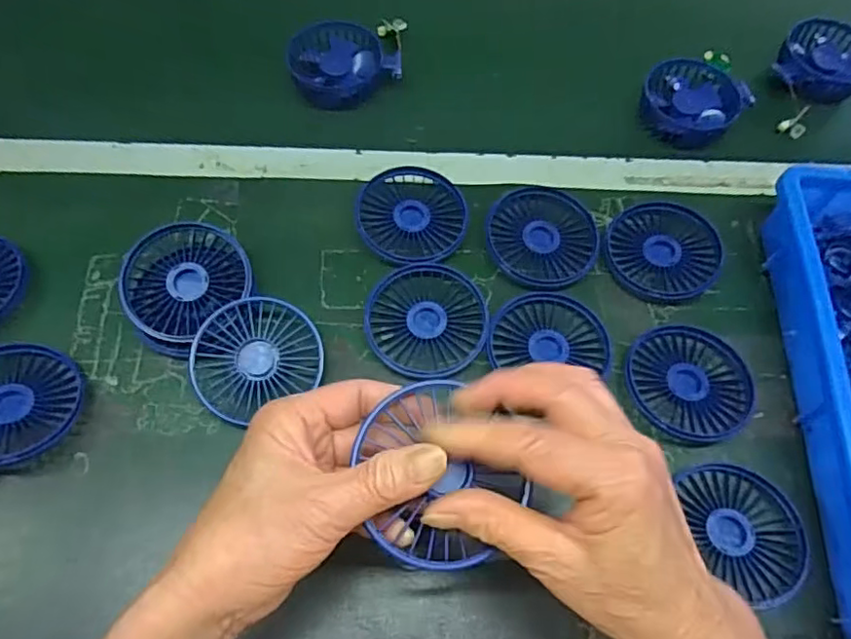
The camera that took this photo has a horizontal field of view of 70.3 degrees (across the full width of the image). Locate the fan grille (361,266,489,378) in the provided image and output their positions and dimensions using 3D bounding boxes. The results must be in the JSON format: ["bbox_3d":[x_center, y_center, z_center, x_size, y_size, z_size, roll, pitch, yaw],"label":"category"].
[{"bbox_3d":[0.001,-0.001,0.440,0.089,0.013,0.081,1,62,-2],"label":"fan grille"}]

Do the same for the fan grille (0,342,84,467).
[{"bbox_3d":[-0.277,0.056,0.400,0.088,0.022,0.084,4,62,-1],"label":"fan grille"}]

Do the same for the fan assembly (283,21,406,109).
[{"bbox_3d":[-0.071,-0.249,0.581,0.117,0.030,0.086,-14,64,-10],"label":"fan assembly"}]

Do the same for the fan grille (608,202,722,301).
[{"bbox_3d":[0.186,-0.058,0.475,0.082,0.022,0.093,16,63,5],"label":"fan grille"}]

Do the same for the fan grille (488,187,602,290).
[{"bbox_3d":[0.092,-0.066,0.477,0.085,0.014,0.086,7,62,1],"label":"fan grille"}]

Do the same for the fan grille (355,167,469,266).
[{"bbox_3d":[-0.011,-0.082,0.483,0.083,0.017,0.091,4,62,-1],"label":"fan grille"}]

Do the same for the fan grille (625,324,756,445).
[{"bbox_3d":[0.187,0.043,0.428,0.086,0.010,0.084,1,62,-2],"label":"fan grille"}]

